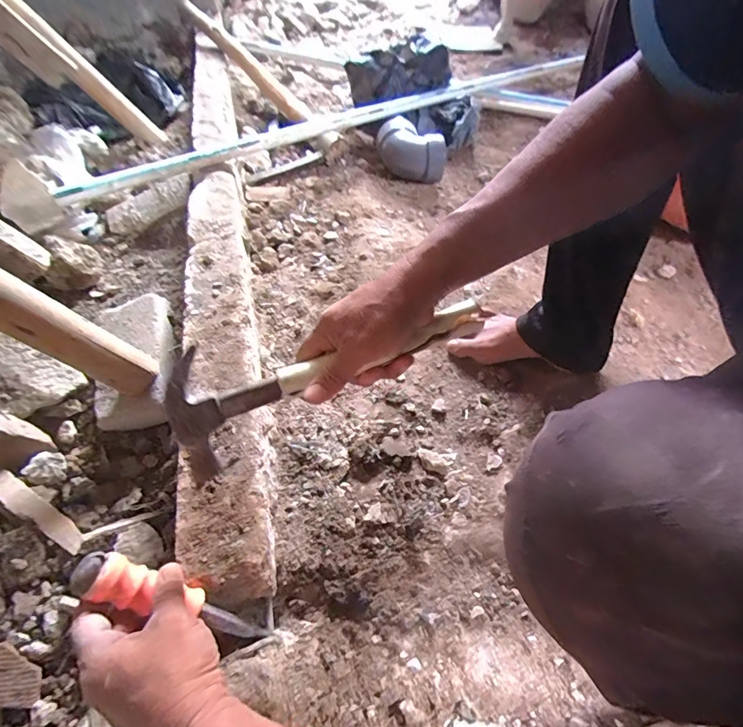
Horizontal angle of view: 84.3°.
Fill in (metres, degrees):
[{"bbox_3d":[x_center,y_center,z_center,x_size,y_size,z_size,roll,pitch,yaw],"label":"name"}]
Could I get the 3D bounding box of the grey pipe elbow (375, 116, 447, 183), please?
[{"bbox_3d":[0.085,-0.469,0.916,0.154,0.098,0.102,32,61,16],"label":"grey pipe elbow"}]

